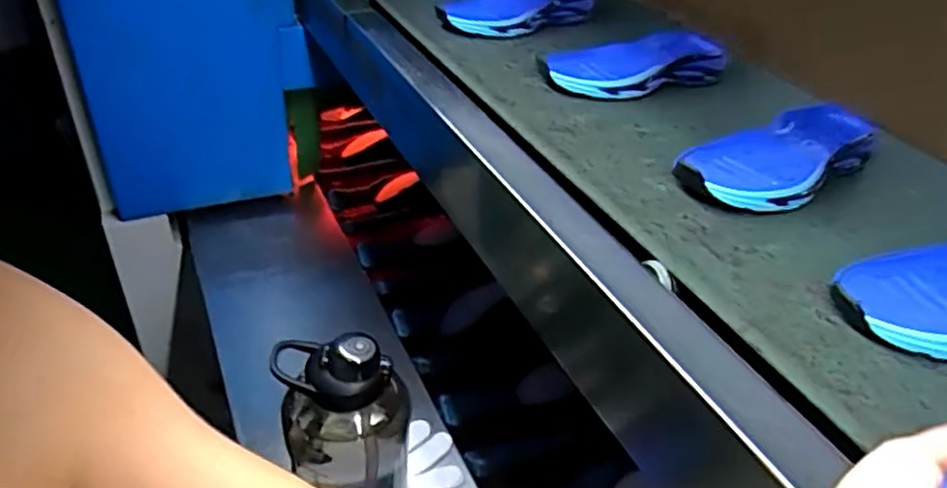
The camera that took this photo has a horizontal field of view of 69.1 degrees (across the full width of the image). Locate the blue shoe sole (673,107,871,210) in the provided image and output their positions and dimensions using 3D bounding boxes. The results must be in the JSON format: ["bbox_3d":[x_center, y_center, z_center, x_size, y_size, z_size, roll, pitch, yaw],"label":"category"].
[{"bbox_3d":[0.254,-0.073,0.573,0.200,0.036,0.099,-23,42,-33],"label":"blue shoe sole"}]

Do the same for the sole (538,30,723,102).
[{"bbox_3d":[0.172,-0.188,0.722,0.212,0.037,0.087,-9,35,-17],"label":"sole"}]

